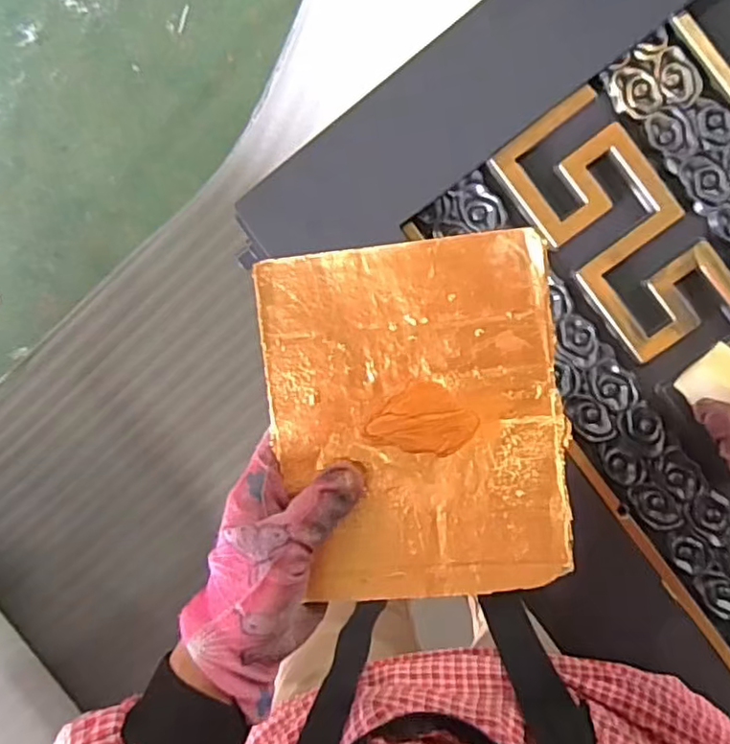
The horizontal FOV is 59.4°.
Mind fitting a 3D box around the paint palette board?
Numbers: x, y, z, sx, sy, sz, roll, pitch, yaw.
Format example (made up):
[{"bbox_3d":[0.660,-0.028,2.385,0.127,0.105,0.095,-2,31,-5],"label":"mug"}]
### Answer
[{"bbox_3d":[0.025,0.025,0.310,0.136,0.015,0.169,-7,91,9],"label":"paint palette board"}]

